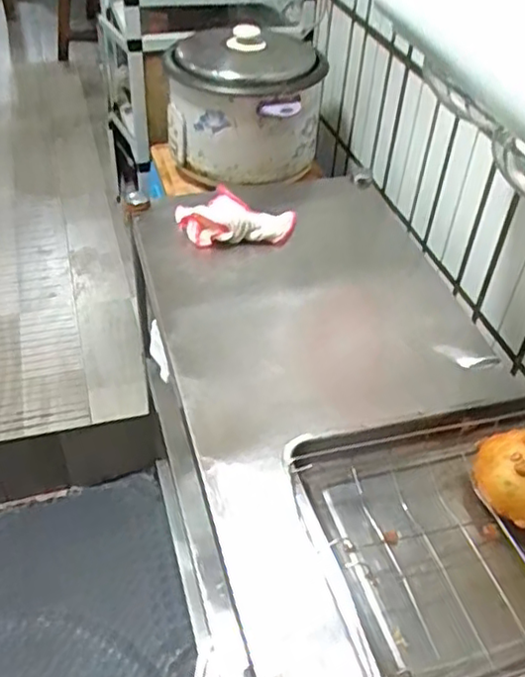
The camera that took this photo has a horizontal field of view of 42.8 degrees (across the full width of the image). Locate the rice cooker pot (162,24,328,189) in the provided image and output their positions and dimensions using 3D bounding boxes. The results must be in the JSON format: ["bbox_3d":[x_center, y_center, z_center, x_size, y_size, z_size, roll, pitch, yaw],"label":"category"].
[{"bbox_3d":[-0.036,-0.499,1.361,0.295,0.224,0.356,-1,43,-4],"label":"rice cooker pot"}]

